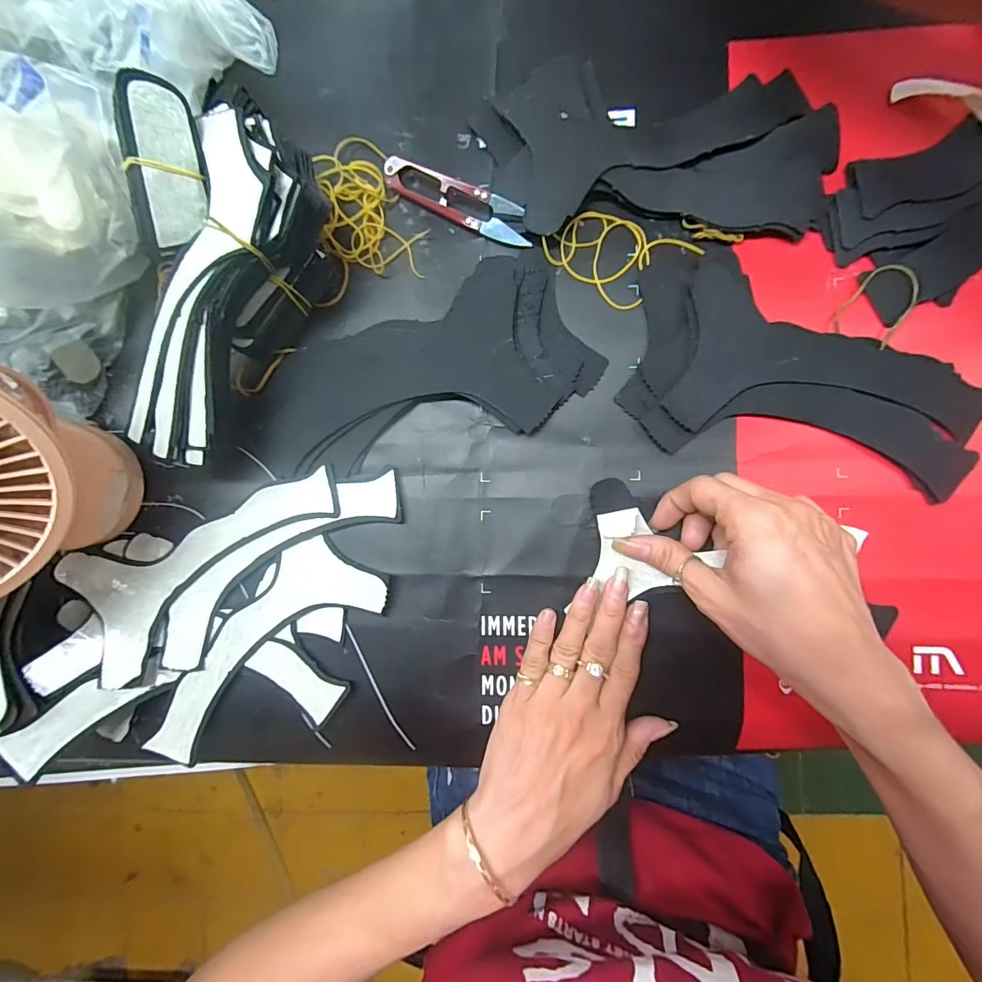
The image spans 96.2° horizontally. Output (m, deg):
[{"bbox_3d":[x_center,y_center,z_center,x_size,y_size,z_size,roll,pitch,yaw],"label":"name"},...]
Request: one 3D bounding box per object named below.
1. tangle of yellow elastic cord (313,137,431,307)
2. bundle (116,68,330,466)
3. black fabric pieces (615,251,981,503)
[{"bbox_3d":[-0.082,-0.180,0.284,0.067,0.012,0.103,-7,89,4],"label":"tangle of yellow elastic cord"},{"bbox_3d":[-0.152,-0.123,0.253,0.082,0.079,0.221,17,90,4],"label":"bundle"},{"bbox_3d":[0.190,-0.073,0.266,0.204,0.009,0.115,11,90,4],"label":"black fabric pieces"}]

